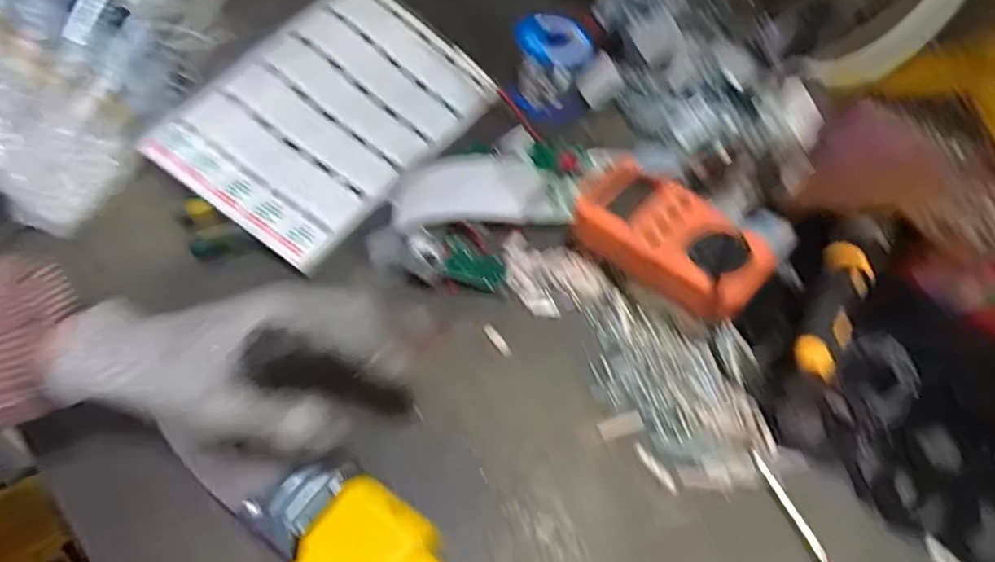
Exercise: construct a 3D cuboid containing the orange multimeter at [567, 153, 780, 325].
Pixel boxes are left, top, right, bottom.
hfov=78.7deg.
[{"bbox_3d":[0.117,-0.031,0.411,0.078,0.034,0.129,-39,67,-21],"label":"orange multimeter"}]

